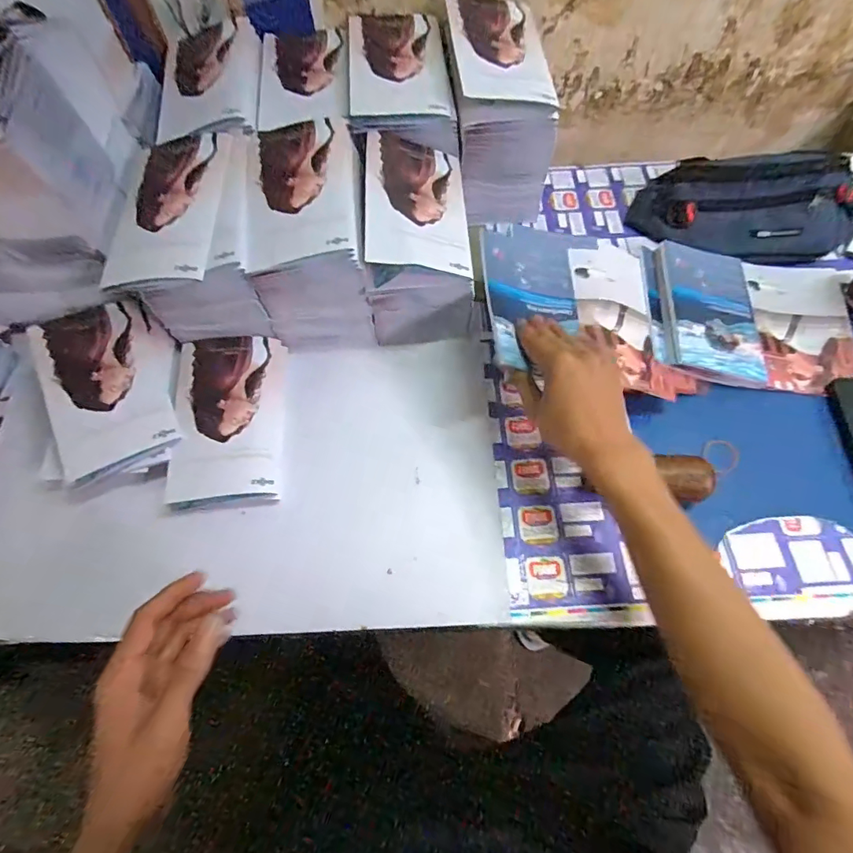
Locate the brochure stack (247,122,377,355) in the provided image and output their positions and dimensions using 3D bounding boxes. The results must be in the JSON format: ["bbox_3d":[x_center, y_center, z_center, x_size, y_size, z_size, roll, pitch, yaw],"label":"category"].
[{"bbox_3d":[-0.118,-0.200,0.501,0.107,0.143,0.181,-5,64,-1],"label":"brochure stack"}]

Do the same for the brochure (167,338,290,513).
[{"bbox_3d":[-0.197,-0.012,0.470,0.104,0.030,0.177,-7,64,-2],"label":"brochure"}]

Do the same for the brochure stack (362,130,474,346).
[{"bbox_3d":[-0.006,-0.201,0.503,0.105,0.130,0.173,-1,64,1],"label":"brochure stack"}]

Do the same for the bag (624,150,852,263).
[{"bbox_3d":[0.384,-0.261,0.557,0.249,0.070,0.100,7,64,5],"label":"bag"}]

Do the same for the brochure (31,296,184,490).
[{"bbox_3d":[-0.310,-0.046,0.459,0.113,0.038,0.182,-20,65,-8],"label":"brochure"}]

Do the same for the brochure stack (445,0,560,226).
[{"bbox_3d":[0.083,-0.380,0.562,0.109,0.155,0.189,-3,64,0],"label":"brochure stack"}]

